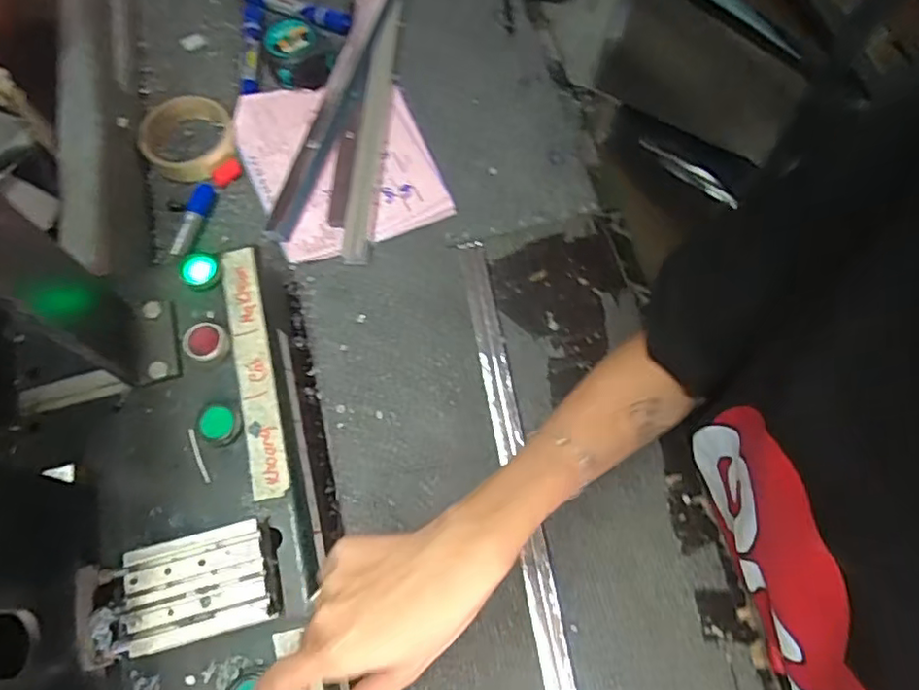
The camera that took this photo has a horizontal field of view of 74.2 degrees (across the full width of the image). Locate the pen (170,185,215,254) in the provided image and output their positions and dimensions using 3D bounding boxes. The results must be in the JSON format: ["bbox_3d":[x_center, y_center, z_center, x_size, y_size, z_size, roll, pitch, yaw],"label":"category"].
[{"bbox_3d":[-0.245,-0.116,0.560,0.014,0.019,0.073,14,68,5],"label":"pen"}]

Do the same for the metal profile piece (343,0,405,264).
[{"bbox_3d":[-0.082,-0.234,0.594,0.027,0.017,0.333,4,68,1],"label":"metal profile piece"}]

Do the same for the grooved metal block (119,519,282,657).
[{"bbox_3d":[-0.153,0.145,0.369,0.084,0.026,0.058,-13,68,-6],"label":"grooved metal block"}]

